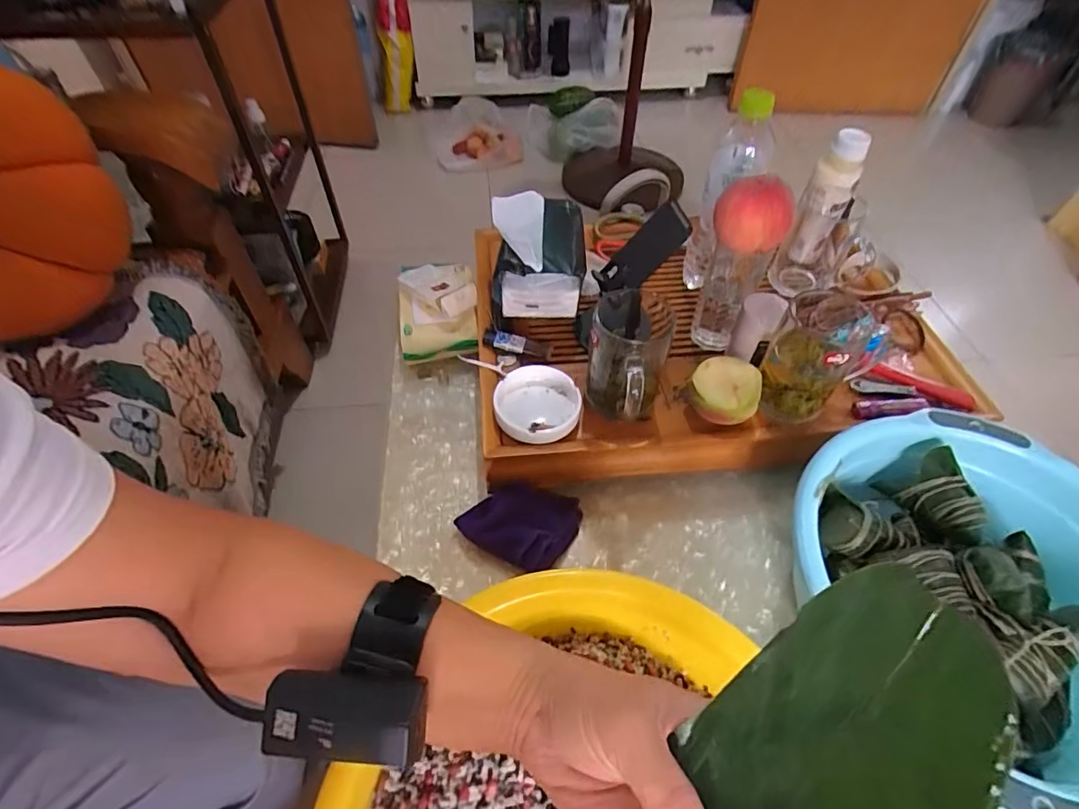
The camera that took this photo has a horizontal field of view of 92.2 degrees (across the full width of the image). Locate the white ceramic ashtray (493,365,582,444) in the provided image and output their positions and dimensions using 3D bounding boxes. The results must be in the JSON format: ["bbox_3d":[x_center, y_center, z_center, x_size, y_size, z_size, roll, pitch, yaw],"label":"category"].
[{"bbox_3d":[-0.002,0.001,0.537,0.086,0.025,0.087,0,51,0],"label":"white ceramic ashtray"}]

